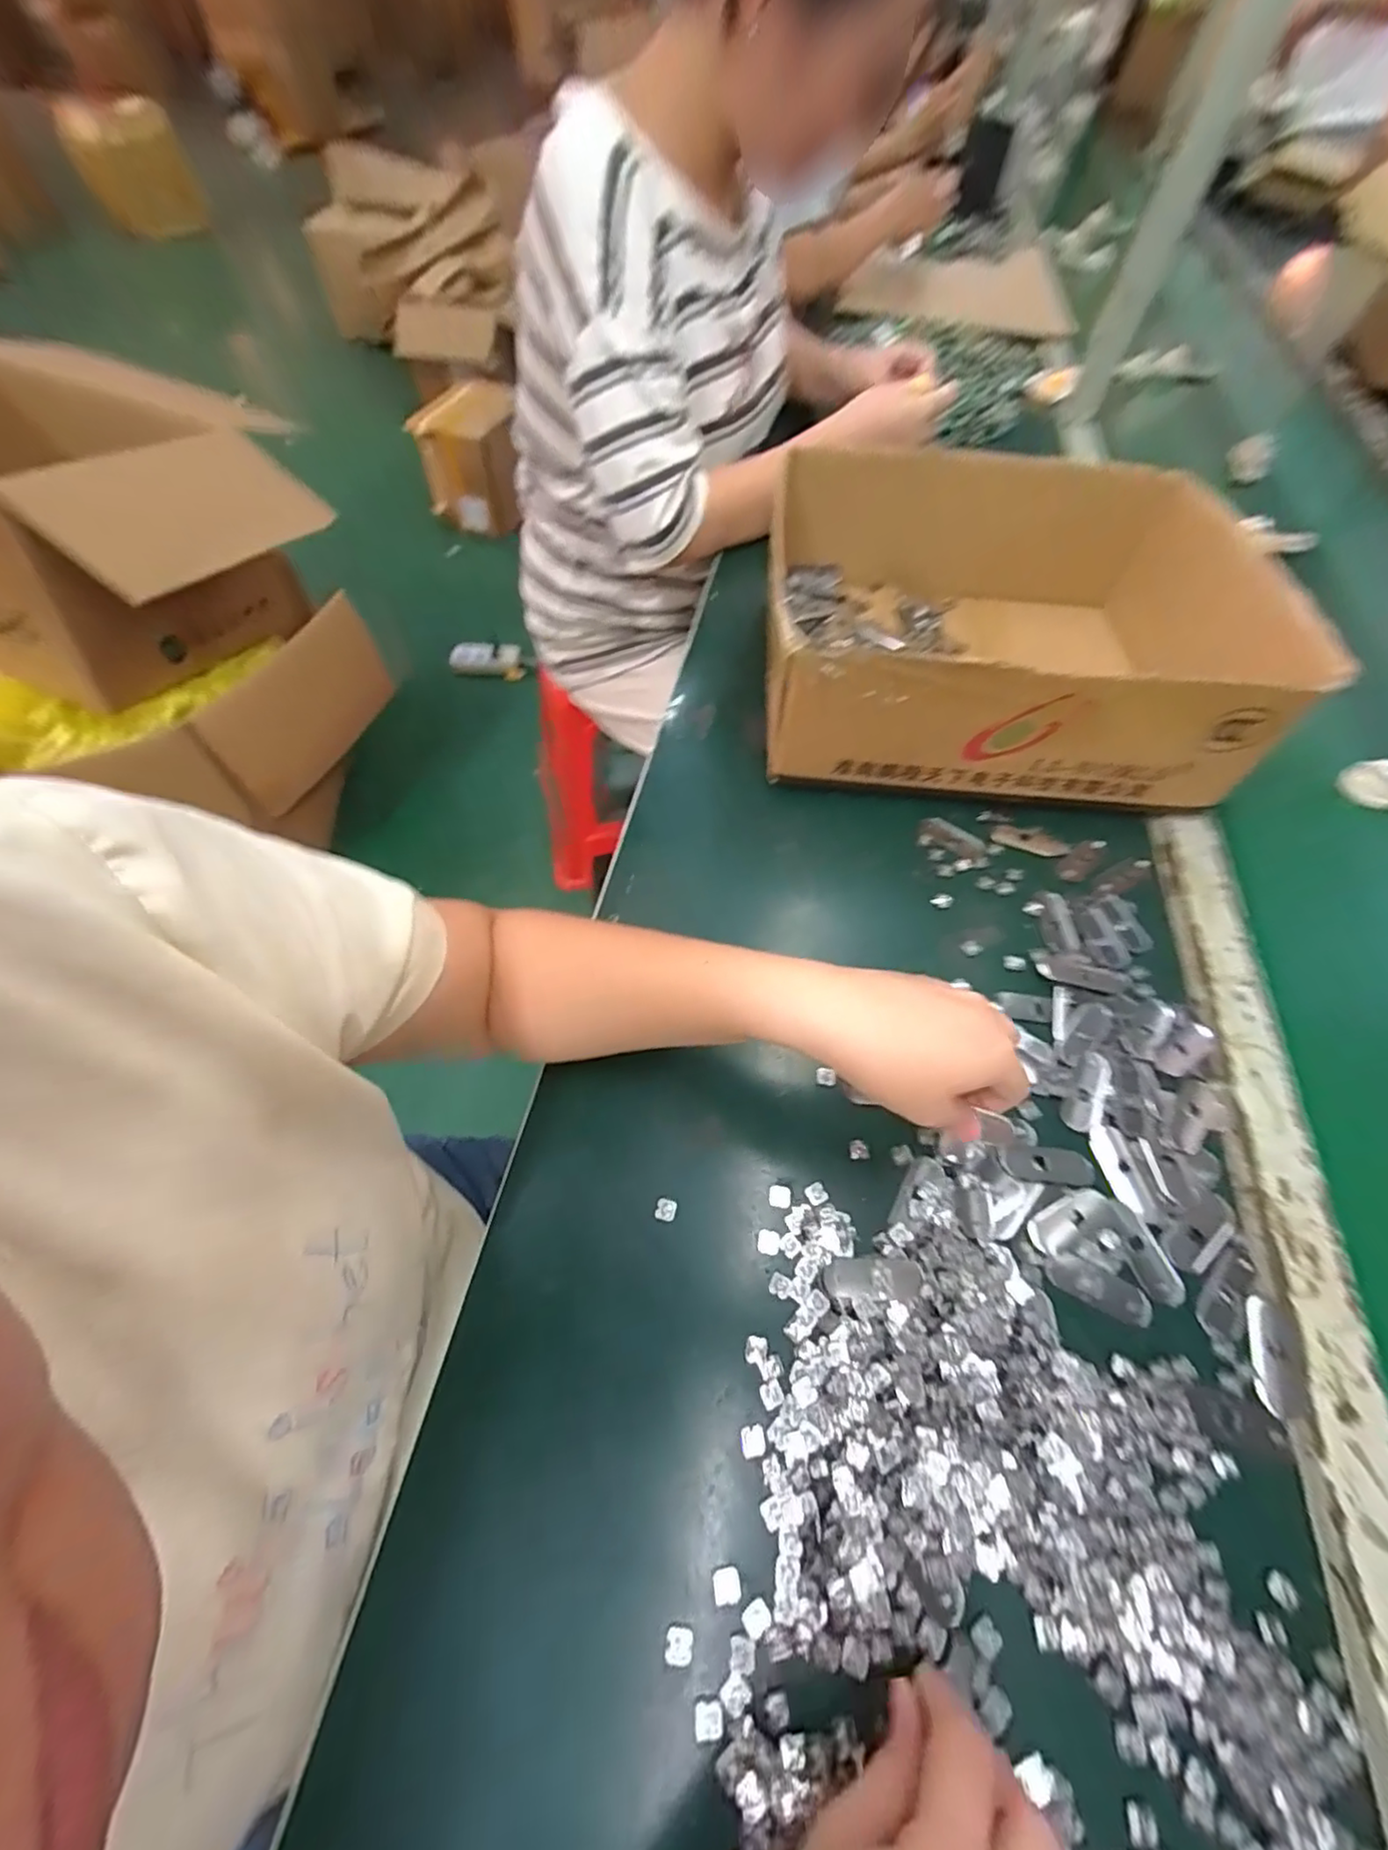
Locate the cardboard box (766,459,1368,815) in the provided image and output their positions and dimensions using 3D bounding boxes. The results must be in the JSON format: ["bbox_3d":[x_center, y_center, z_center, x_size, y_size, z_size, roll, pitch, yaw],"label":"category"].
[{"bbox_3d":[0.240,-0.248,0.526,0.354,0.130,0.310,2,58,0],"label":"cardboard box"}]

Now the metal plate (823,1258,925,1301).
[{"bbox_3d":[0.092,0.180,0.322,0.049,0.004,0.018,1,58,-3],"label":"metal plate"}]

